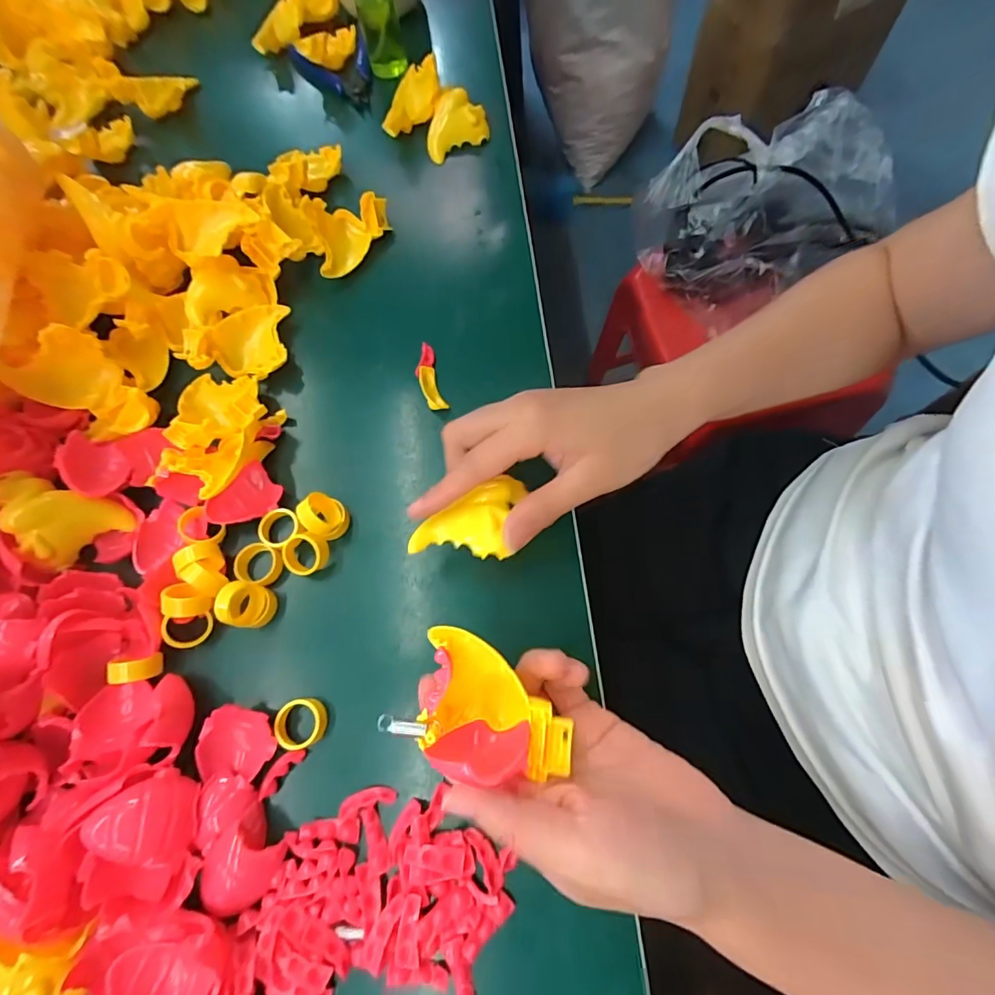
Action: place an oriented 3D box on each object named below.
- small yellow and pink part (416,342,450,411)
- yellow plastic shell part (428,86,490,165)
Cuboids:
[{"bbox_3d":[-0.048,-0.085,0.337,0.015,0.013,0.051,-17,71,-1],"label":"small yellow and pink part"},{"bbox_3d":[-0.040,-0.326,0.421,0.056,0.028,0.042,-29,71,-5],"label":"yellow plastic shell part"}]

